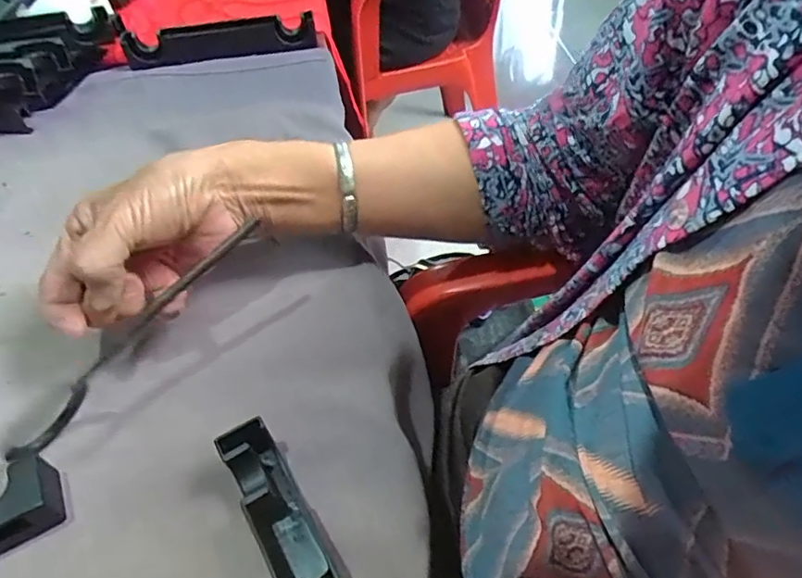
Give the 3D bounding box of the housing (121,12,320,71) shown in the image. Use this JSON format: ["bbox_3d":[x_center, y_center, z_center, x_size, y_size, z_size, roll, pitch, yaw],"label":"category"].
[{"bbox_3d":[-0.181,-0.251,0.559,0.187,0.031,0.028,-11,50,-6],"label":"housing"}]

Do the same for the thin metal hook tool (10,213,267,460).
[{"bbox_3d":[-0.145,0.025,0.292,0.168,0.026,0.005,-46,58,-2],"label":"thin metal hook tool"}]

